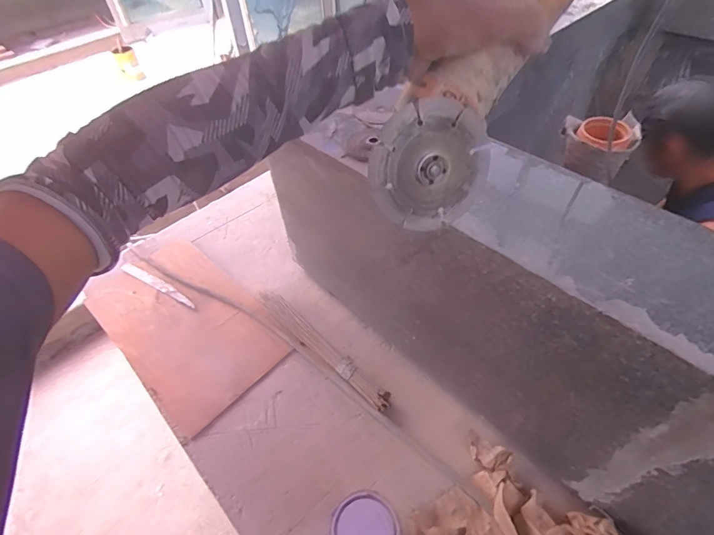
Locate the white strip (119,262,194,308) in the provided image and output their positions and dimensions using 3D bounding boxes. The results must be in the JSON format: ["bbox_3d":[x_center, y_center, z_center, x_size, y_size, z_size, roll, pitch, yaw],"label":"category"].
[{"bbox_3d":[-0.505,0.041,1.003,0.258,0.010,0.027,23,54,22],"label":"white strip"}]

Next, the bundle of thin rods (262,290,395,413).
[{"bbox_3d":[-0.086,0.165,0.861,0.053,0.039,0.408,-38,57,-26],"label":"bundle of thin rods"}]

